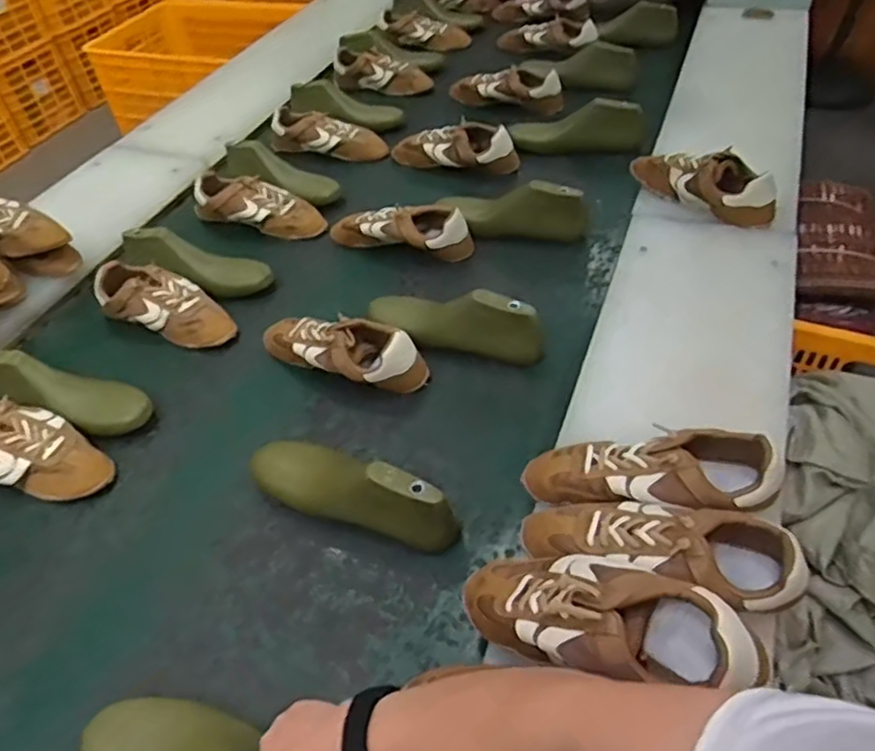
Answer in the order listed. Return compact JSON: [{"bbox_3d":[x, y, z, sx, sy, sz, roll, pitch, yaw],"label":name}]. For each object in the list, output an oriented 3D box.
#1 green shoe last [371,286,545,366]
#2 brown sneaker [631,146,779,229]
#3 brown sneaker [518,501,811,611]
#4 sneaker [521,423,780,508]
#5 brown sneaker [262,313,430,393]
[{"bbox_3d":[0.014,-0.075,0.924,0.261,0.091,0.070,3,46,11],"label":"green shoe last"},{"bbox_3d":[0.425,-0.313,1.074,0.079,0.096,0.229,-35,53,-24],"label":"brown sneaker"},{"bbox_3d":[0.204,0.166,0.634,0.237,0.080,0.099,4,48,9],"label":"brown sneaker"},{"bbox_3d":[0.217,0.102,0.696,0.246,0.083,0.090,0,47,6],"label":"sneaker"},{"bbox_3d":[-0.134,-0.038,0.929,0.247,0.079,0.087,18,50,23],"label":"brown sneaker"}]

